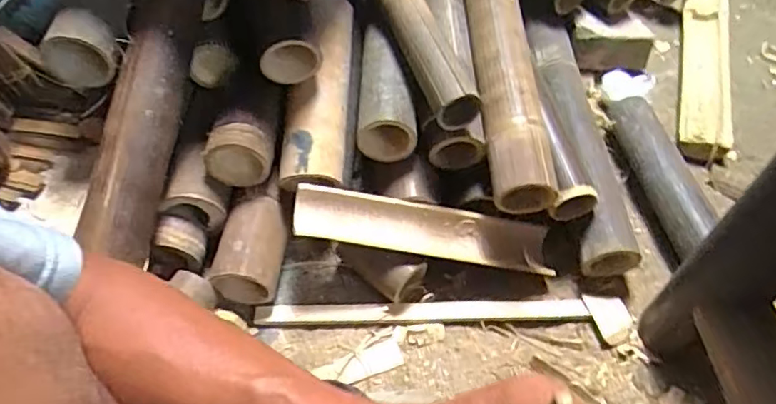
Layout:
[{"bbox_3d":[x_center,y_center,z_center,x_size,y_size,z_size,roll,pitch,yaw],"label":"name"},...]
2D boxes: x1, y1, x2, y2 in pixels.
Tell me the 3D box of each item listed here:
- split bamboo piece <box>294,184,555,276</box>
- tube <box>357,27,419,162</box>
[{"bbox_3d":[0.043,0.033,0.628,0.291,0.028,0.061,10,52,-11],"label":"split bamboo piece"},{"bbox_3d":[-0.013,-0.140,0.663,0.066,0.056,0.184,-7,66,-6],"label":"tube"}]

